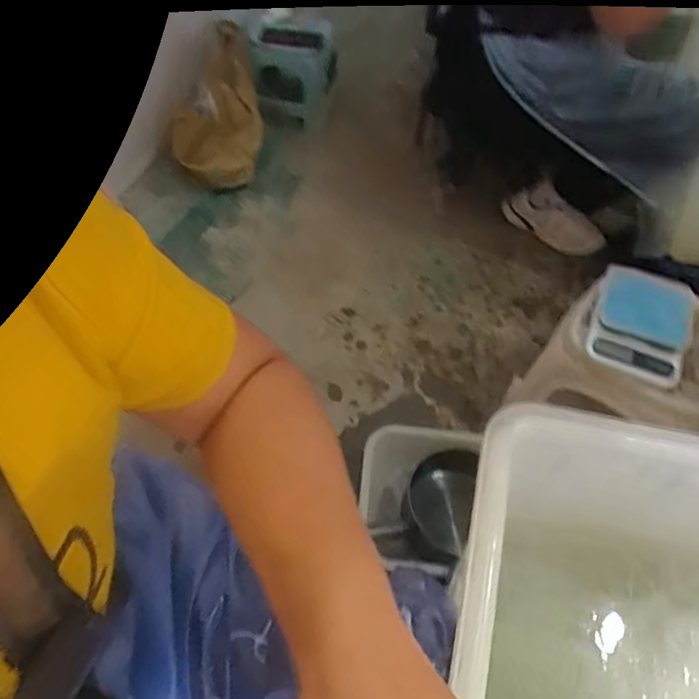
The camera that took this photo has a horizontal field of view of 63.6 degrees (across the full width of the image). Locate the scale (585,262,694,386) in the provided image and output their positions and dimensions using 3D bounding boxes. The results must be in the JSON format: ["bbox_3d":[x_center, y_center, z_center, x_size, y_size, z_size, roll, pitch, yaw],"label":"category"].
[{"bbox_3d":[0.352,-0.028,0.685,0.109,0.126,0.027,18,32,28],"label":"scale"}]

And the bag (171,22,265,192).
[{"bbox_3d":[-0.283,-0.501,1.193,0.194,0.290,0.147,-12,56,-13],"label":"bag"}]

